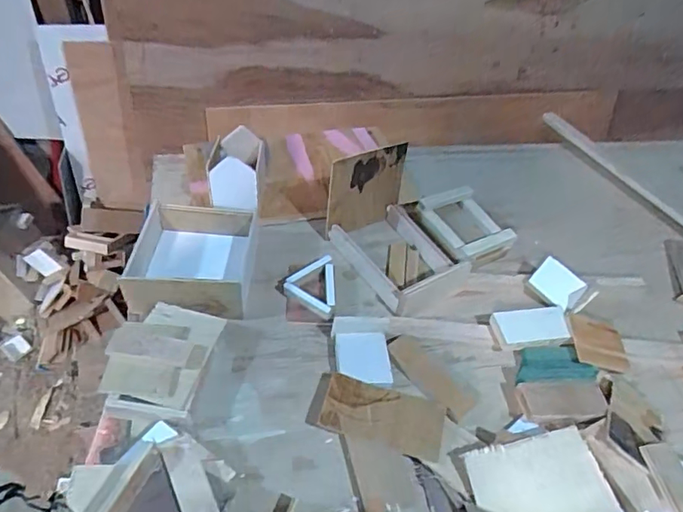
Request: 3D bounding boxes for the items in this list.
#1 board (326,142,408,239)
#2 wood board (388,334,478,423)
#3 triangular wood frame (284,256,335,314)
[{"bbox_3d":[0.037,-0.094,0.751,0.125,0.140,0.008,-18,52,-23],"label":"board"},{"bbox_3d":[0.110,0.144,0.624,0.050,0.008,0.120,-27,55,-27],"label":"wood board"},{"bbox_3d":[-0.041,0.040,0.689,0.067,0.024,0.087,3,47,-3],"label":"triangular wood frame"}]

